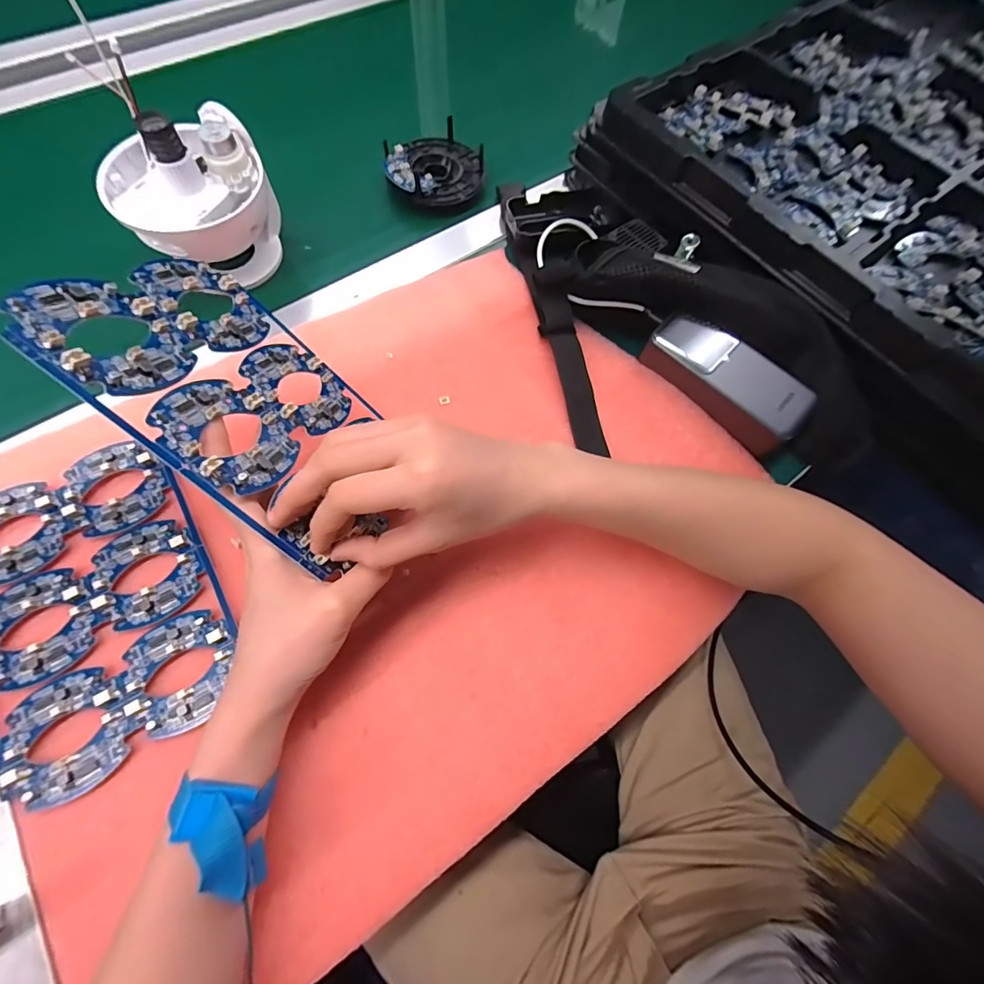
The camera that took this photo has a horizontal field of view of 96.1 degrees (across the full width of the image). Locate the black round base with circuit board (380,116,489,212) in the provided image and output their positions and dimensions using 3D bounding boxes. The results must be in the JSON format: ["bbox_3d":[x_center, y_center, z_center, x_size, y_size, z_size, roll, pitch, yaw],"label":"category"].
[{"bbox_3d":[-0.059,-0.339,0.460,0.100,0.025,0.102,1,68,-3],"label":"black round base with circuit board"}]

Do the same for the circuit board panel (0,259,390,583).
[{"bbox_3d":[-0.136,-0.054,0.264,0.192,0.006,0.134,43,35,-17],"label":"circuit board panel"}]

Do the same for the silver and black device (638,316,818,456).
[{"bbox_3d":[0.188,-0.090,0.360,0.134,0.040,0.056,42,72,13],"label":"silver and black device"}]

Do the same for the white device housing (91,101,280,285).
[{"bbox_3d":[-0.247,-0.244,0.375,0.115,0.120,0.087,-15,69,-9],"label":"white device housing"}]

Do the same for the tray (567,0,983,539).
[{"bbox_3d":[0.467,-0.309,0.446,0.574,0.078,0.538,-35,73,-15],"label":"tray"}]

